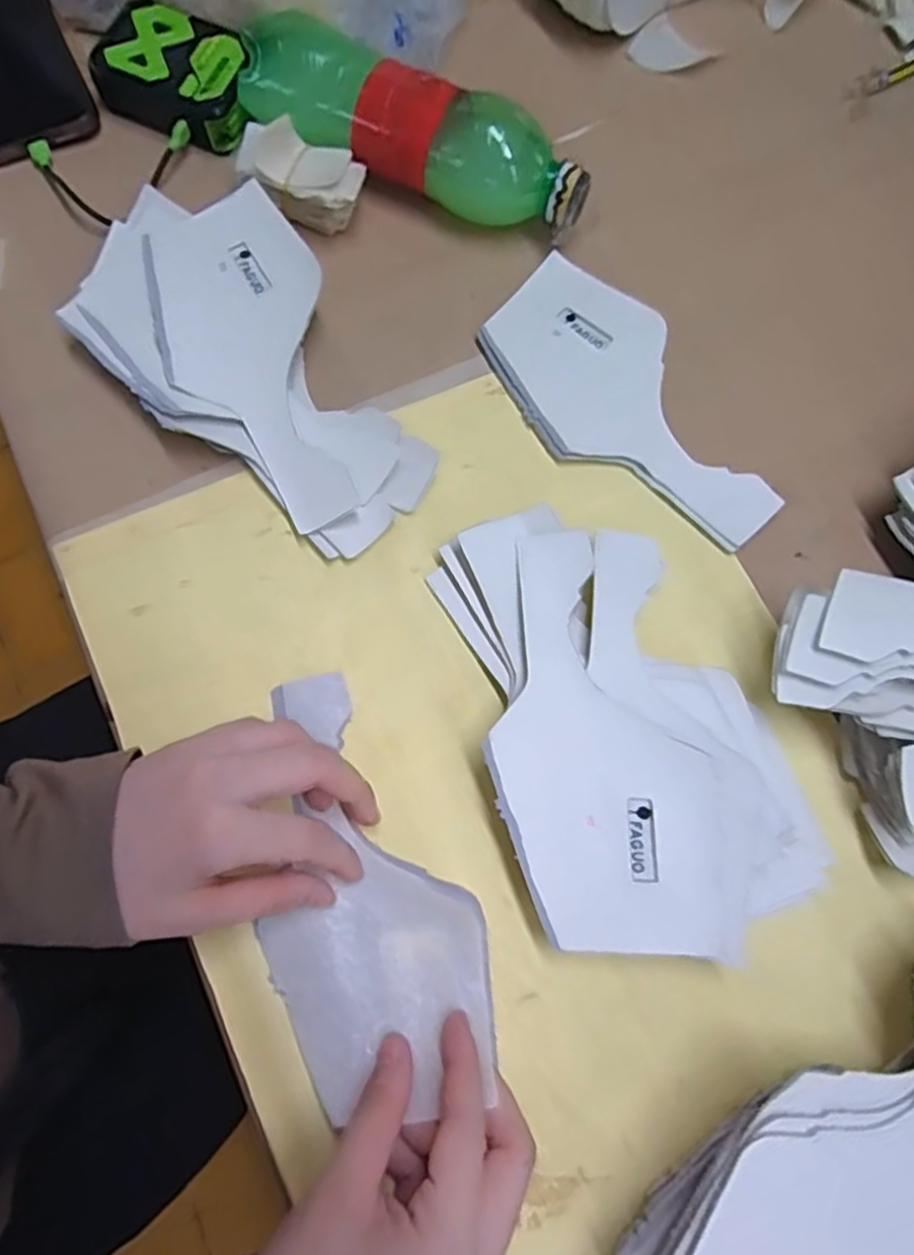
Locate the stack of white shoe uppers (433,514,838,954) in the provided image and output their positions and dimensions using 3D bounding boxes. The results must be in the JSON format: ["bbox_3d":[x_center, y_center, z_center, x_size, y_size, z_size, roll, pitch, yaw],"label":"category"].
[{"bbox_3d":[0.072,0.039,0.320,0.129,0.029,0.210,-21,77,-7],"label":"stack of white shoe uppers"}]

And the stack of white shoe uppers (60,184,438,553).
[{"bbox_3d":[-0.106,-0.140,0.365,0.120,0.030,0.217,-42,80,-11],"label":"stack of white shoe uppers"}]

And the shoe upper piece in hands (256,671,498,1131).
[{"bbox_3d":[-0.046,0.110,0.303,0.091,0.020,0.184,-17,76,-6],"label":"shoe upper piece in hands"}]

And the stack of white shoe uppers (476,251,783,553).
[{"bbox_3d":[0.090,-0.122,0.377,0.092,0.009,0.192,-29,78,-9],"label":"stack of white shoe uppers"}]

